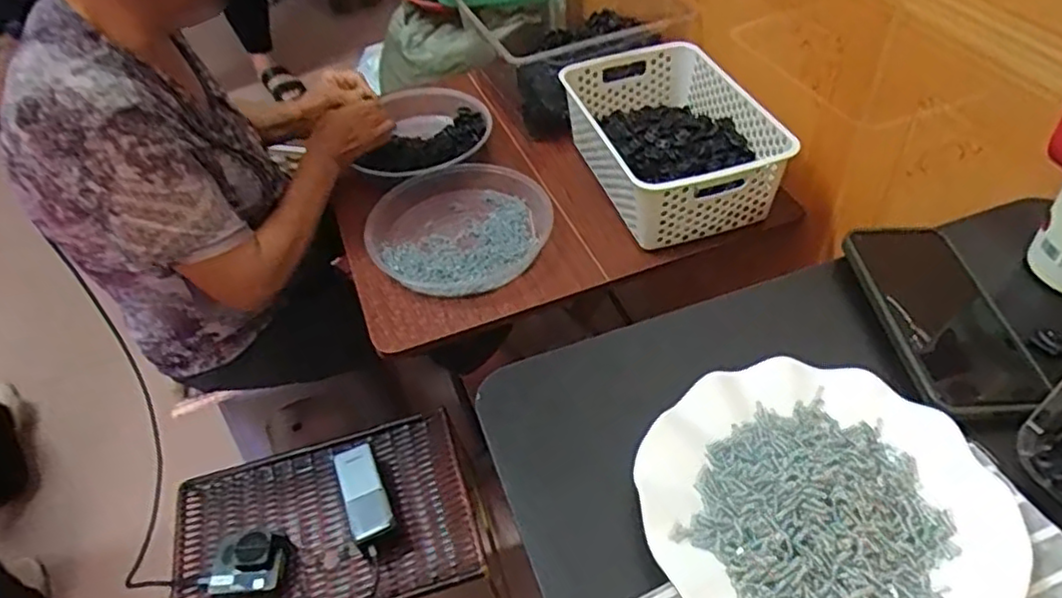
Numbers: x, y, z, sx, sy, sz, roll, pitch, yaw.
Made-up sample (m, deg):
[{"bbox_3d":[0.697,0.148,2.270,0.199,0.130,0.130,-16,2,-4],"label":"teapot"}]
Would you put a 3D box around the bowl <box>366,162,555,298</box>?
[{"bbox_3d":[-0.093,-0.095,0.871,0.218,0.042,0.218,-4,46,4],"label":"bowl"}]

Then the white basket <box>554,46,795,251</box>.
[{"bbox_3d":[0.181,-0.219,0.898,0.212,0.094,0.323,-15,47,-7],"label":"white basket"}]

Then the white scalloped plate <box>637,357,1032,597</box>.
[{"bbox_3d":[0.155,0.112,0.367,0.174,0.030,0.176,-4,46,4],"label":"white scalloped plate"}]

